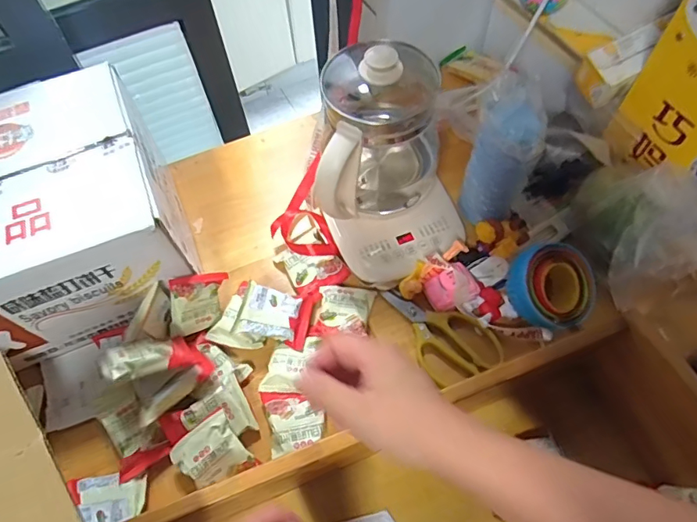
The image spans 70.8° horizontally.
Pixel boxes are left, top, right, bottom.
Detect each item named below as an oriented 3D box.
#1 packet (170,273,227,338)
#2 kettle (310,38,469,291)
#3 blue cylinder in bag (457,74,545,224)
[{"bbox_3d":[-0.177,0.052,0.585,0.066,0.071,0.014,-9,24,-36],"label":"packet"},{"bbox_3d":[0.060,-0.105,0.568,0.171,0.219,0.194,8,63,7],"label":"kettle"},{"bbox_3d":[0.183,-0.120,0.582,0.073,0.175,0.073,20,67,6],"label":"blue cylinder in bag"}]

